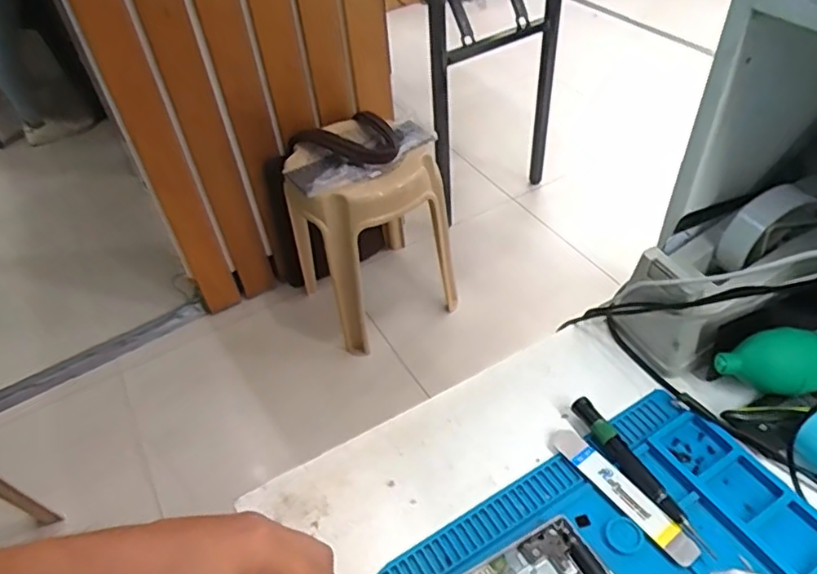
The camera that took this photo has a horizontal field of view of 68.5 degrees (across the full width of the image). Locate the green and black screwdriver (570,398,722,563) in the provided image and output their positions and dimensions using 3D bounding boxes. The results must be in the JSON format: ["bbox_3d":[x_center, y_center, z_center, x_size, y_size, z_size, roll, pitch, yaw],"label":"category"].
[{"bbox_3d":[0.162,0.130,0.422,0.014,0.013,0.129,-24,48,-17],"label":"green and black screwdriver"}]

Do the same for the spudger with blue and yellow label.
[{"bbox_3d":[0.147,0.141,0.418,0.019,0.005,0.116,-29,50,-21],"label":"spudger with blue and yellow label"}]

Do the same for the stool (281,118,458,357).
[{"bbox_3d":[-0.089,-0.135,1.413,0.311,0.436,0.336,-24,48,-17],"label":"stool"}]

